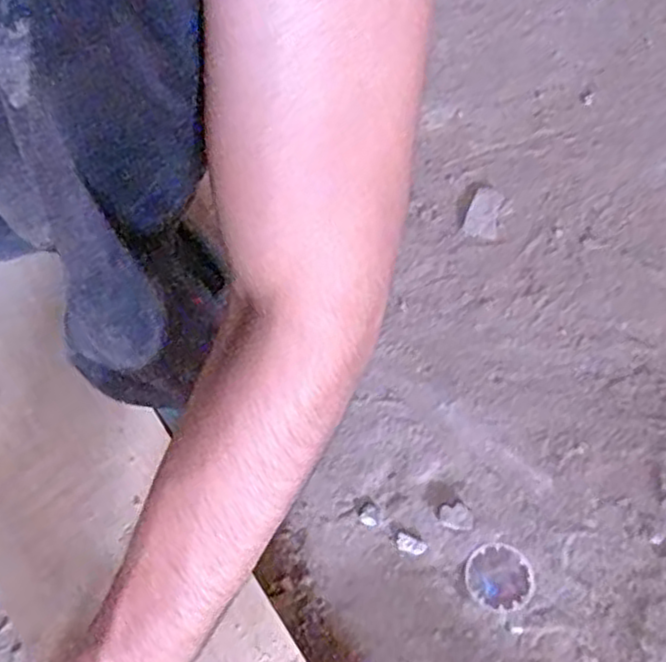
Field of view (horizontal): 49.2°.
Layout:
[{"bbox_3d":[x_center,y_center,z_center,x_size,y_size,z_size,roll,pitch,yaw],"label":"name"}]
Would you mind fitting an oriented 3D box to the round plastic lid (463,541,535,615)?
[{"bbox_3d":[0.135,0.200,0.590,0.053,0.005,0.054,0,64,-1],"label":"round plastic lid"}]

